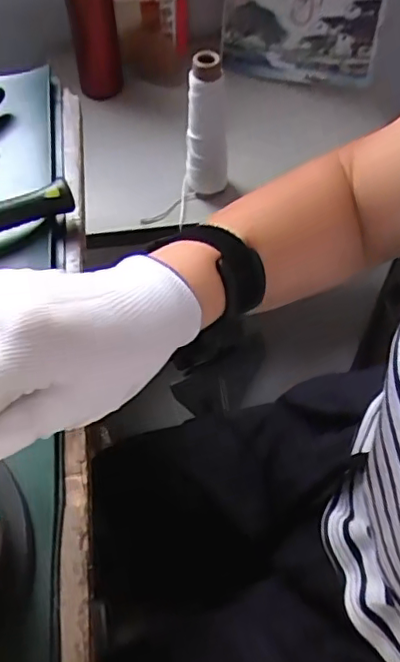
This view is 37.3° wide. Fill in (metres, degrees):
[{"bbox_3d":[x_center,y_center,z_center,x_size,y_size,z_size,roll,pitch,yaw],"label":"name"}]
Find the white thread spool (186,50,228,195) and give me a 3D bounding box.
[{"bbox_3d":[0.007,-0.232,0.691,0.052,0.158,0.057,-1,56,1],"label":"white thread spool"}]

